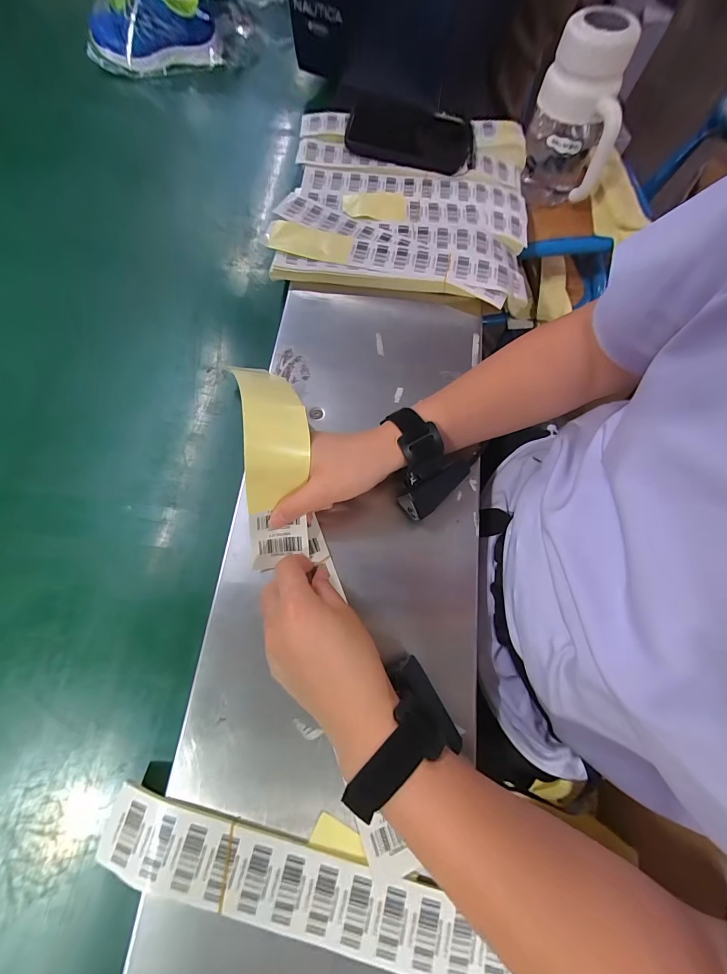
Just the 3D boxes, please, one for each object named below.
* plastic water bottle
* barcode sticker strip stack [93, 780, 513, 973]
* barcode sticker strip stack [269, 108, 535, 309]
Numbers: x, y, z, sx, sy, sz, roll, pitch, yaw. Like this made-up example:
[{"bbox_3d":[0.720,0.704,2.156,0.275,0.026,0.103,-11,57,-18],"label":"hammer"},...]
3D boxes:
[{"bbox_3d":[0.300,-0.515,0.516,0.118,0.183,0.096,21,72,4],"label":"plastic water bottle"},{"bbox_3d":[-0.047,0.291,0.264,0.303,0.009,0.050,14,70,4],"label":"barcode sticker strip stack"},{"bbox_3d":[0.061,-0.394,0.511,0.334,0.049,0.322,9,72,0],"label":"barcode sticker strip stack"}]

